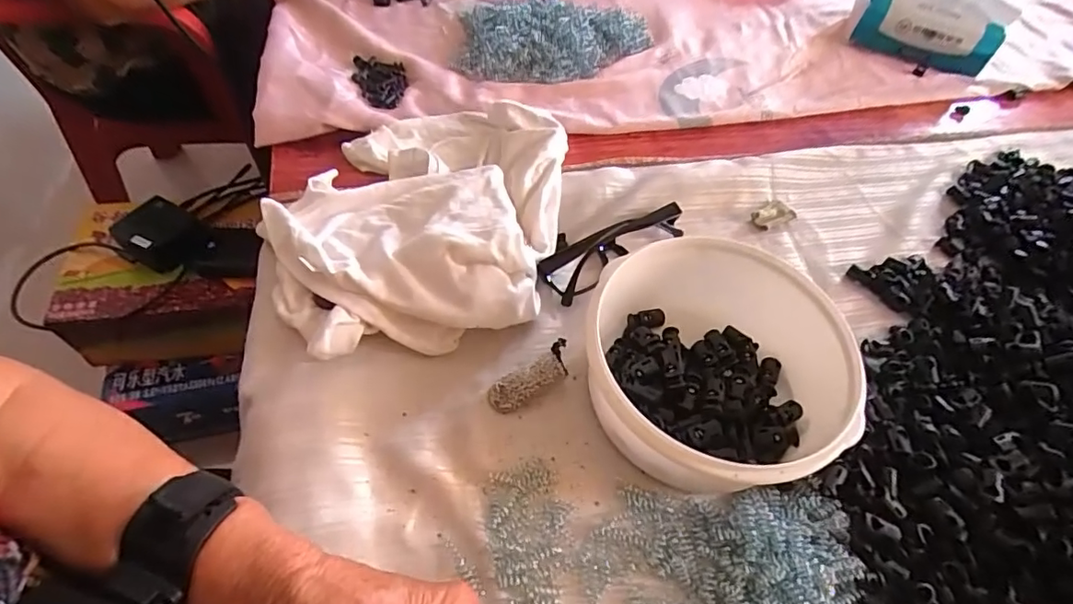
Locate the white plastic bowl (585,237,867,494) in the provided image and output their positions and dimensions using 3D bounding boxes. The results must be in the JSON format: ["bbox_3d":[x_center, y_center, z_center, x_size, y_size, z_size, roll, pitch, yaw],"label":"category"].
[{"bbox_3d":[0.105,0.042,0.341,0.147,0.077,0.157,3,54,-4],"label":"white plastic bowl"}]

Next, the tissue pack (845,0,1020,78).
[{"bbox_3d":[0.460,-0.328,0.639,0.161,0.079,0.060,37,59,20],"label":"tissue pack"}]

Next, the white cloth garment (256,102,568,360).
[{"bbox_3d":[-0.095,-0.088,0.440,0.225,0.056,0.291,8,54,0],"label":"white cloth garment"}]

